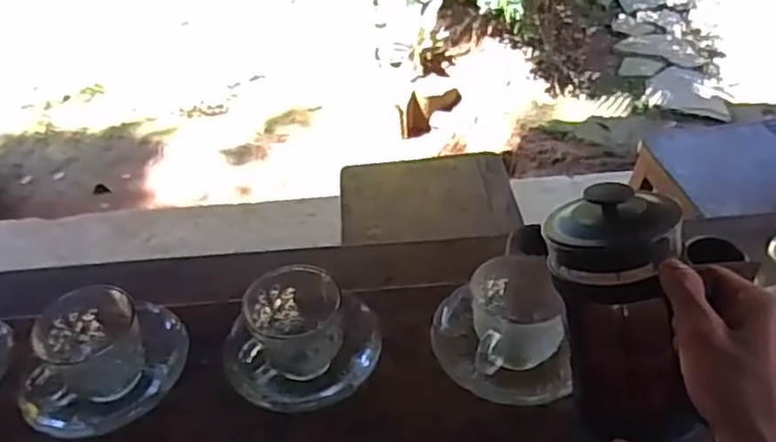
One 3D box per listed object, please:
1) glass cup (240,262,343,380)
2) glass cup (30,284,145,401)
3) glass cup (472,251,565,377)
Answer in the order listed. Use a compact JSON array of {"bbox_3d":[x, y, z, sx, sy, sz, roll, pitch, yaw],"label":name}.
[{"bbox_3d":[-0.079,0.092,0.586,0.079,0.071,0.080,-6,40,-3],"label":"glass cup"},{"bbox_3d":[-0.252,0.106,0.576,0.083,0.069,0.088,-2,40,2],"label":"glass cup"},{"bbox_3d":[0.112,0.079,0.574,0.080,0.061,0.083,-2,40,2],"label":"glass cup"}]

